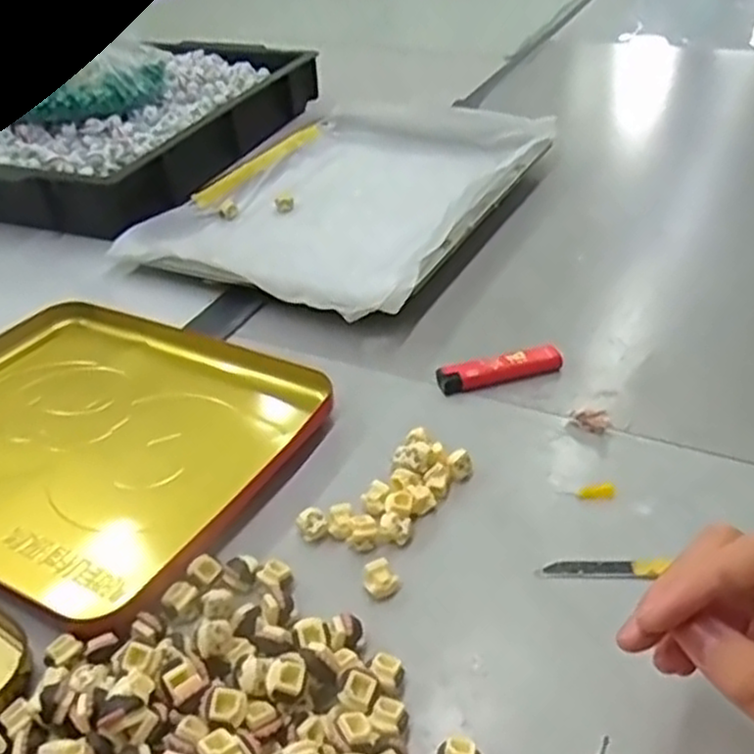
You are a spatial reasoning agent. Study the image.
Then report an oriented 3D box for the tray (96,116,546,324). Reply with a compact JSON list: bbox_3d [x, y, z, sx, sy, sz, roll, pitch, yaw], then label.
[{"bbox_3d":[-0.022,-0.165,0.672,0.259,0.029,0.368,16,42,23],"label":"tray"}]

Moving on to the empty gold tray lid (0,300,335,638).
[{"bbox_3d":[-0.179,0.030,0.451,0.254,0.021,0.200,19,43,25],"label":"empty gold tray lid"}]

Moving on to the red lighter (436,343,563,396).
[{"bbox_3d":[0.077,-0.005,0.478,0.079,0.015,0.018,-12,39,-12],"label":"red lighter"}]

